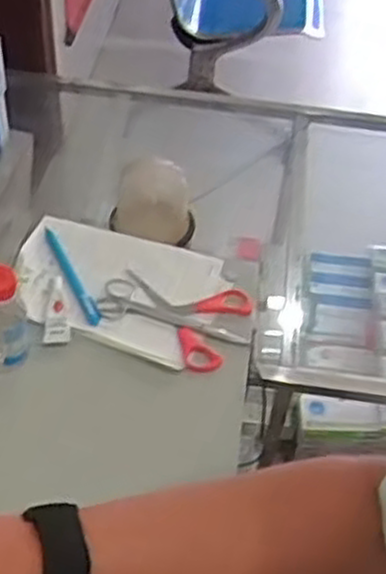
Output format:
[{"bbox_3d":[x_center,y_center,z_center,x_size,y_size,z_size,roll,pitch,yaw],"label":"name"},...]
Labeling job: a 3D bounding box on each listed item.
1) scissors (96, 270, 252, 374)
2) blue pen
[{"bbox_3d":[-0.015,0.020,0.758,0.140,0.011,0.094,28,51,20],"label":"scissors"},{"bbox_3d":[-0.121,-0.011,0.788,0.012,0.008,0.139,-17,51,-20],"label":"blue pen"}]

